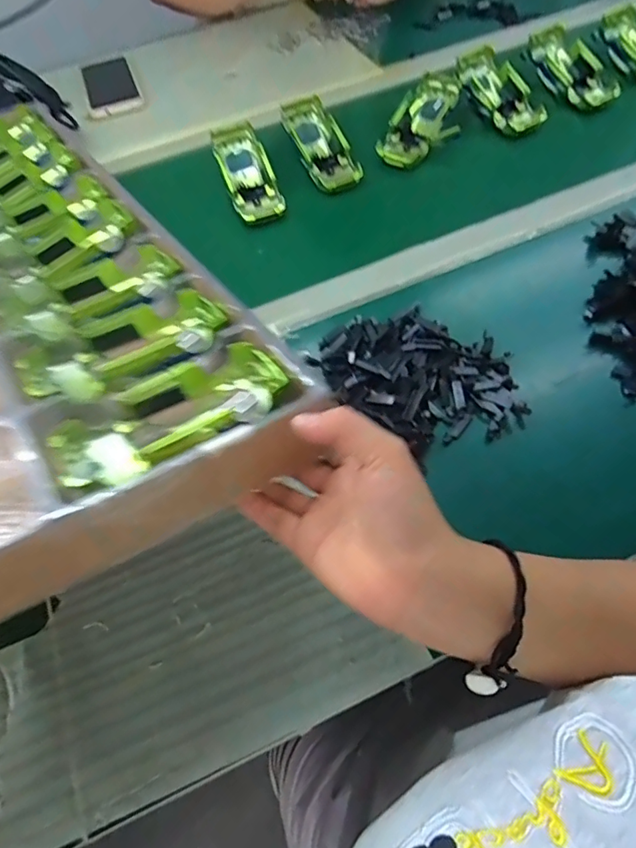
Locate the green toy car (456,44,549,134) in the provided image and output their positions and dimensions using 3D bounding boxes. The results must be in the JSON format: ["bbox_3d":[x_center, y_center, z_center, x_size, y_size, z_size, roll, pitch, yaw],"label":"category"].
[{"bbox_3d":[0.221,-0.410,0.633,0.058,0.032,0.139,-26,74,-12],"label":"green toy car"}]

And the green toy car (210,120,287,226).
[{"bbox_3d":[-0.080,-0.284,0.579,0.054,0.037,0.129,-21,59,-7],"label":"green toy car"}]

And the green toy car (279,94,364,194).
[{"bbox_3d":[0.001,-0.326,0.605,0.060,0.035,0.133,-19,72,-15],"label":"green toy car"}]

